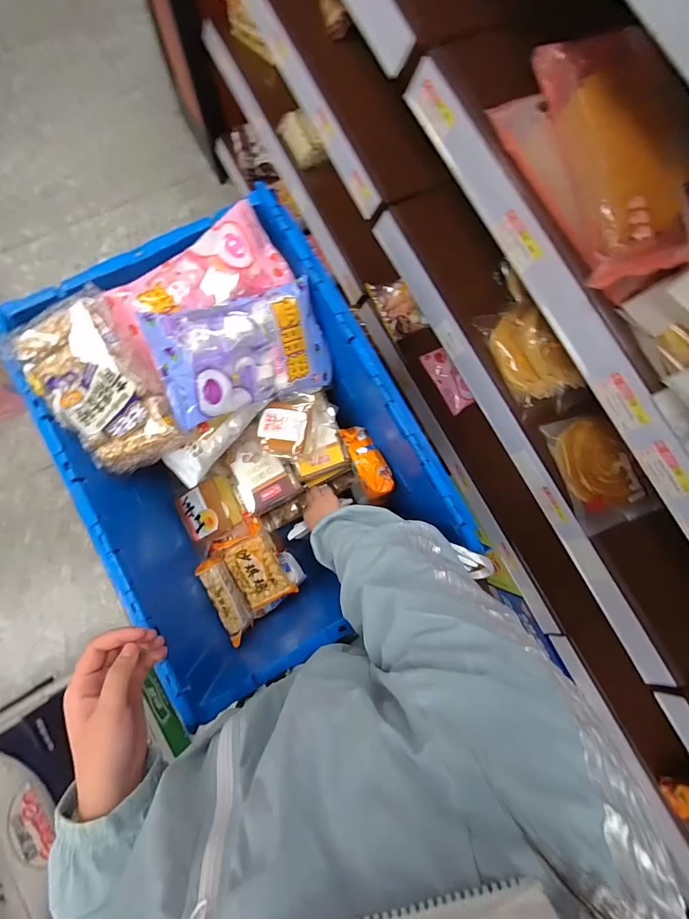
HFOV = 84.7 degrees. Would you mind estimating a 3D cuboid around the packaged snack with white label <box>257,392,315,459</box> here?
[{"bbox_3d":[-0.090,-0.057,0.586,0.075,0.053,0.103,11,80,-3],"label":"packaged snack with white label"}]

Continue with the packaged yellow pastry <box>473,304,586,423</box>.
[{"bbox_3d":[0.274,-0.156,0.572,0.074,0.084,0.175,-16,83,-7],"label":"packaged yellow pastry"}]

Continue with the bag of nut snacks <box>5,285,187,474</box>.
[{"bbox_3d":[-0.306,-0.088,0.488,0.126,0.054,0.209,-31,107,5],"label":"bag of nut snacks"}]

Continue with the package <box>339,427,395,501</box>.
[{"bbox_3d":[0.038,0.000,0.600,0.051,0.032,0.120,-18,83,-7],"label":"package"}]

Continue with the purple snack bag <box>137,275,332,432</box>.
[{"bbox_3d":[-0.125,-0.140,0.515,0.232,0.032,0.151,-25,124,-23],"label":"purple snack bag"}]

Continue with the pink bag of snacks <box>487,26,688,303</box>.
[{"bbox_3d":[0.238,-0.273,0.356,0.098,0.090,0.234,-16,83,-7],"label":"pink bag of snacks"}]

